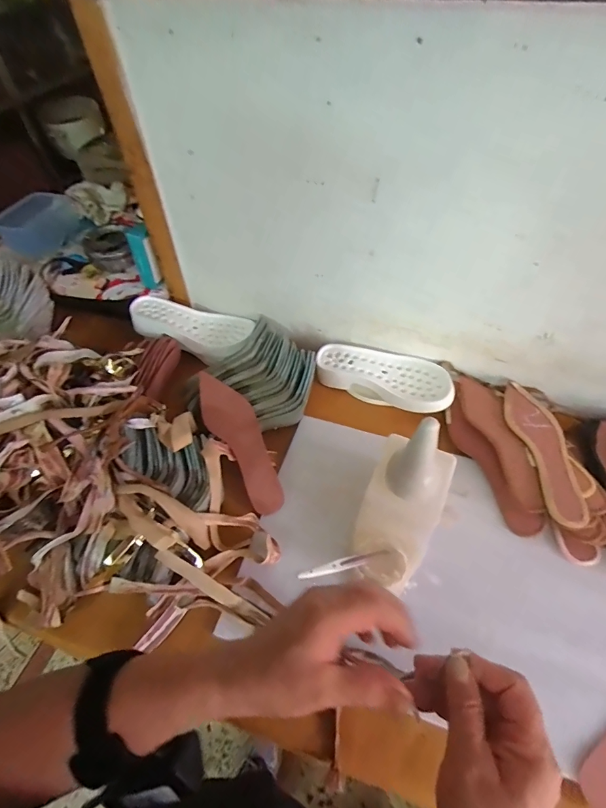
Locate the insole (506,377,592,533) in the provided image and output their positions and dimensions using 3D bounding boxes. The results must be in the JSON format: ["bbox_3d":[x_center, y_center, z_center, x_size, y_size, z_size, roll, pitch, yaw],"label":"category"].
[{"bbox_3d":[0.384,0.068,0.639,0.071,0.012,0.257,-9,53,4],"label":"insole"}]

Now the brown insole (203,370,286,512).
[{"bbox_3d":[-0.103,0.057,0.662,0.074,0.016,0.256,-25,75,-17],"label":"brown insole"}]

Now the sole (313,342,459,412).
[{"bbox_3d":[0.152,-0.050,0.759,0.254,0.050,0.101,20,55,16],"label":"sole"}]

